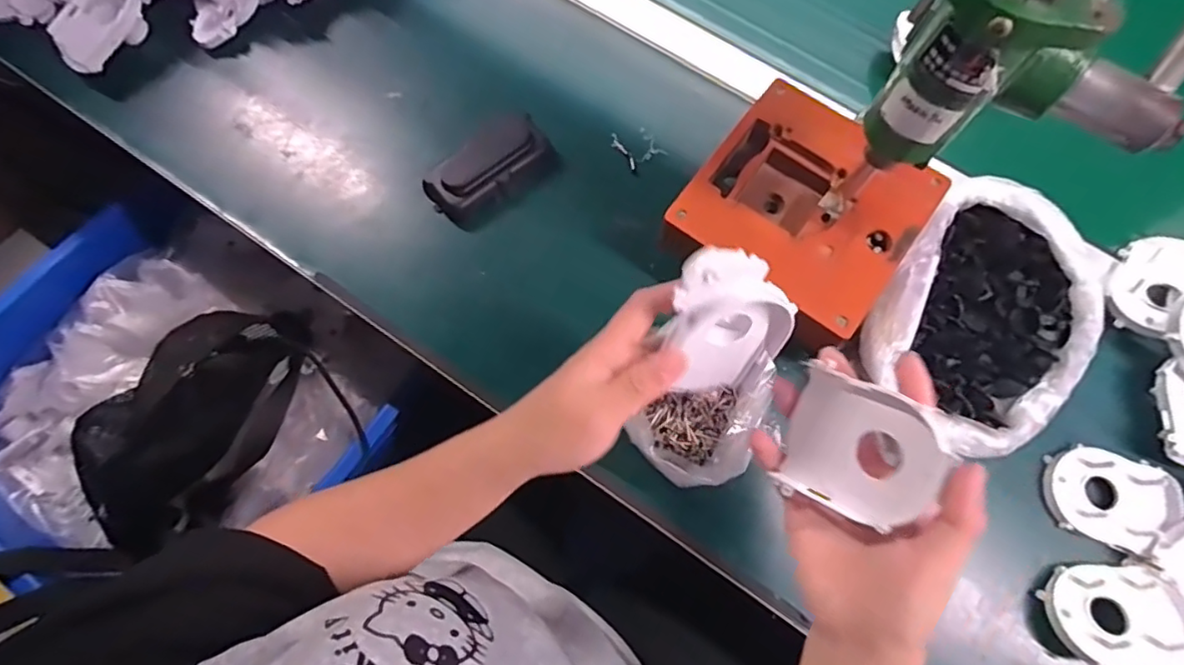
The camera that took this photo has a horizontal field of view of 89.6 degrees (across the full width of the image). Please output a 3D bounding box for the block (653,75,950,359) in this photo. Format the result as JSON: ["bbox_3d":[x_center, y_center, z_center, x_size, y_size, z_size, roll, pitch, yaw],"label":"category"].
[{"bbox_3d":[0.153,-0.086,0.447,0.153,0.047,0.162,37,77,9],"label":"block"}]

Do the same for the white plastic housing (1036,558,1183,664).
[{"bbox_3d":[0.353,0.192,0.400,0.077,0.036,0.067,0,74,-1],"label":"white plastic housing"}]

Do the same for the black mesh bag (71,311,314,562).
[{"bbox_3d":[-0.405,0.070,0.594,0.171,0.072,0.251,30,76,8],"label":"black mesh bag"}]

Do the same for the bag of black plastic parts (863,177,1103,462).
[{"bbox_3d":[0.287,-0.006,0.432,0.150,0.044,0.196,35,76,9],"label":"bag of black plastic parts"}]

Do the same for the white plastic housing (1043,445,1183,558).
[{"bbox_3d":[0.373,0.118,0.429,0.081,0.017,0.067,20,74,5],"label":"white plastic housing"}]

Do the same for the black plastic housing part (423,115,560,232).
[{"bbox_3d":[-0.083,-0.137,0.500,0.108,0.023,0.055,-40,78,-11],"label":"black plastic housing part"}]

